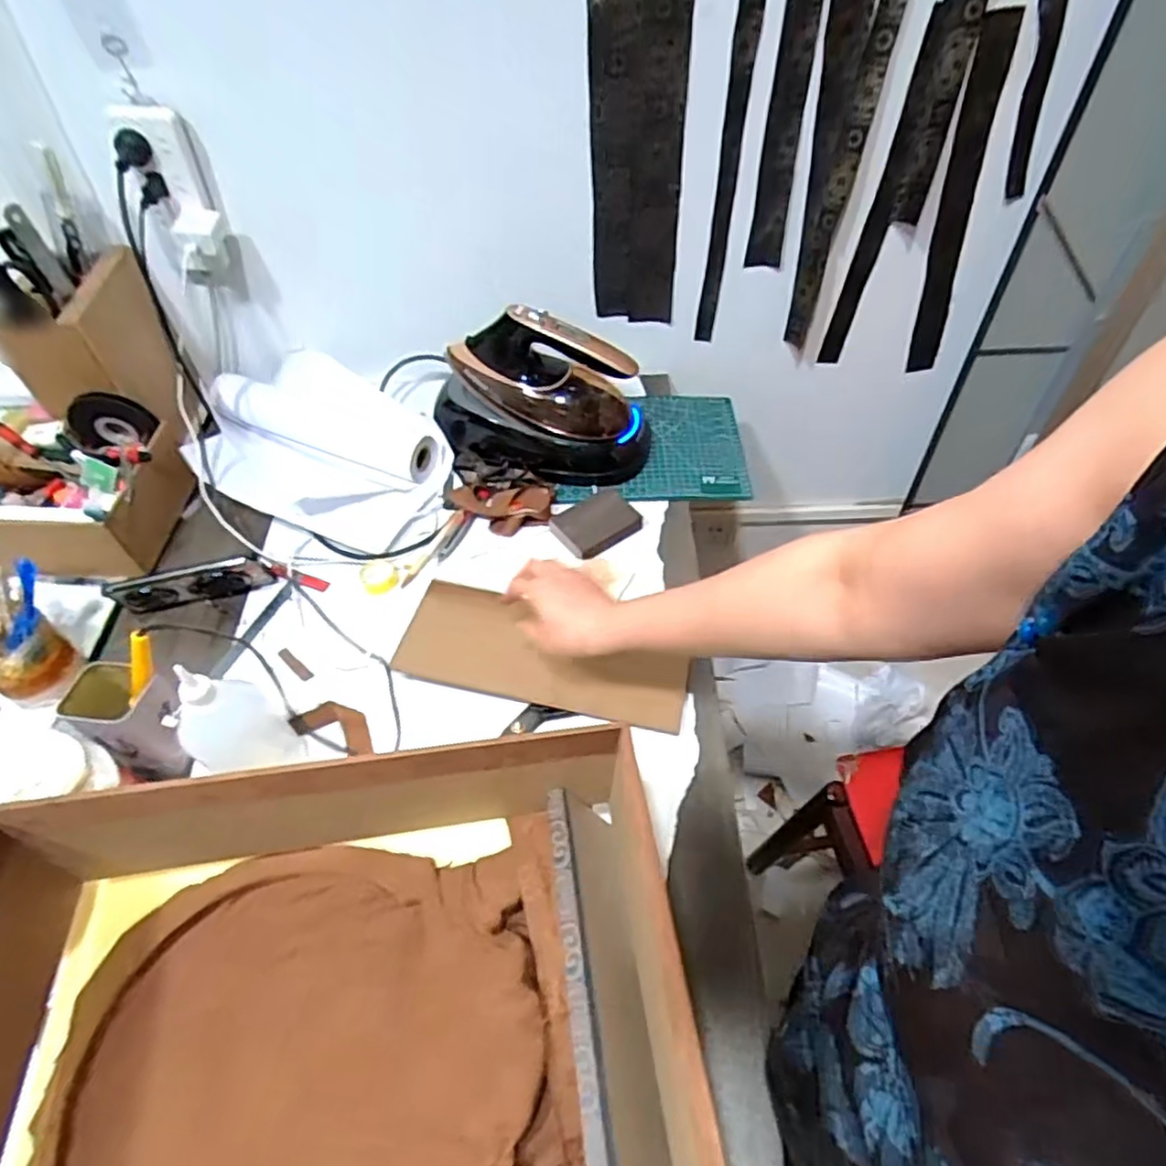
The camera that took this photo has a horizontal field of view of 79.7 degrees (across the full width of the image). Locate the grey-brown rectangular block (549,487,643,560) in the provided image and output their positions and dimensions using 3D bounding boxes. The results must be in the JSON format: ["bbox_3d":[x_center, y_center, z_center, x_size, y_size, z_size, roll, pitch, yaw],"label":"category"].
[{"bbox_3d":[0.018,-0.080,0.901,0.111,0.017,0.079,-29,57,-21],"label":"grey-brown rectangular block"}]

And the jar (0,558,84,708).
[{"bbox_3d":[-0.598,0.050,0.729,0.097,0.145,0.099,0,52,0],"label":"jar"}]

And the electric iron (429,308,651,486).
[{"bbox_3d":[-0.055,-0.235,0.909,0.281,0.190,0.124,-1,52,-1],"label":"electric iron"}]

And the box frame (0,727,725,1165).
[{"bbox_3d":[-0.181,0.302,0.427,0.491,0.158,0.341,-9,52,-7],"label":"box frame"}]

